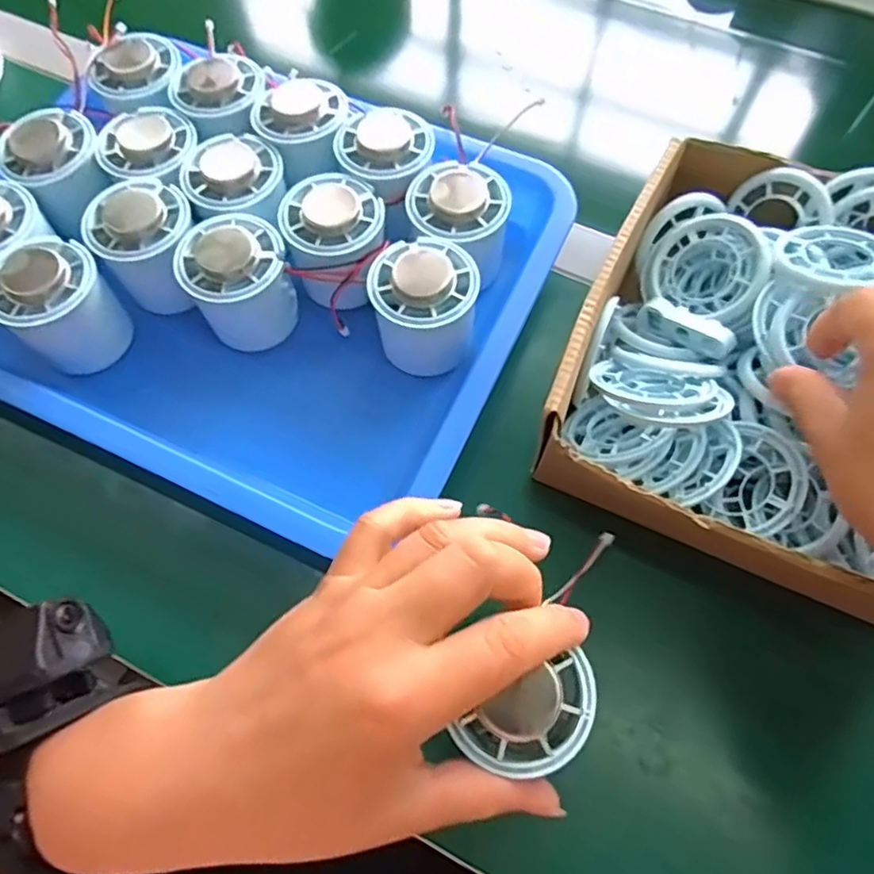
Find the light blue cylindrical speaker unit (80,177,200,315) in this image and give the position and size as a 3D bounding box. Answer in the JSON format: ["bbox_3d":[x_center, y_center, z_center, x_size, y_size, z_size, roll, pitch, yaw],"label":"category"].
[{"bbox_3d":[-0.156,-0.104,0.346,0.052,0.053,0.061,-31,68,-13],"label":"light blue cylindrical speaker unit"}]

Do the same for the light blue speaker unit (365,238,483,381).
[{"bbox_3d":[-0.006,-0.068,0.333,0.054,0.059,0.051,-4,65,0],"label":"light blue speaker unit"}]

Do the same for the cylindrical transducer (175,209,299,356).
[{"bbox_3d":[-0.106,-0.083,0.342,0.051,0.068,0.048,-1,65,1],"label":"cylindrical transducer"}]

